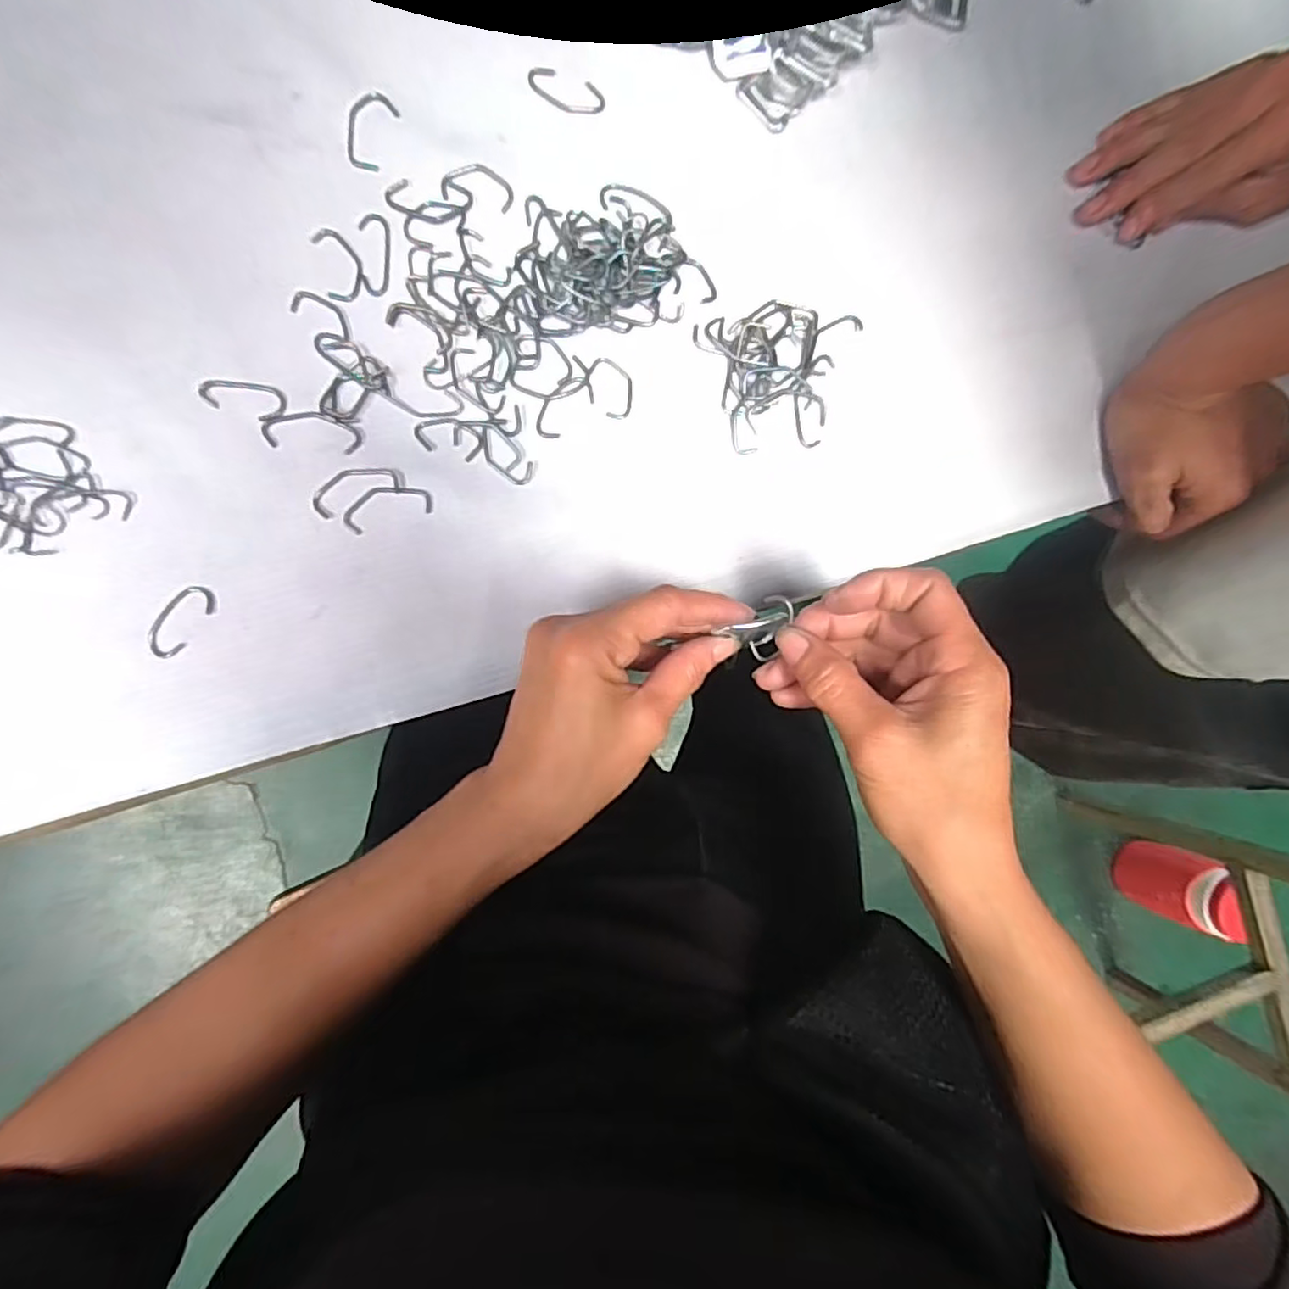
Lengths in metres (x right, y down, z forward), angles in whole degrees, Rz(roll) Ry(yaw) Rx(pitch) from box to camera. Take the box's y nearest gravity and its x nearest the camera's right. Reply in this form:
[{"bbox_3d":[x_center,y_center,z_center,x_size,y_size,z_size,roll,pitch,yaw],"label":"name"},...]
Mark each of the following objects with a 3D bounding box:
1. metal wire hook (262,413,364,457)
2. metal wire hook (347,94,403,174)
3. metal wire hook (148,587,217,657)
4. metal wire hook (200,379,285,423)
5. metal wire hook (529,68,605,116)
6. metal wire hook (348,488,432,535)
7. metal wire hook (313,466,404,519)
[{"bbox_3d":[-0.152,-0.098,0.291,0.042,0.004,0.017,6,90,-9],"label":"metal wire hook"},{"bbox_3d":[-0.127,-0.236,0.290,0.019,0.004,0.034,23,88,-9],"label":"metal wire hook"},{"bbox_3d":[-0.208,-0.011,0.283,0.016,0.004,0.037,40,85,-8],"label":"metal wire hook"},{"bbox_3d":[-0.181,-0.111,0.284,0.035,0.004,0.016,9,90,-9],"label":"metal wire hook"},{"bbox_3d":[-0.038,-0.270,0.310,0.037,0.004,0.017,12,90,-9],"label":"metal wire hook"},{"bbox_3d":[-0.119,-0.065,0.293,0.040,0.004,0.017,-20,94,-8],"label":"metal wire hook"},{"bbox_3d":[-0.132,-0.072,0.291,0.040,0.004,0.017,-24,95,-8],"label":"metal wire hook"}]

